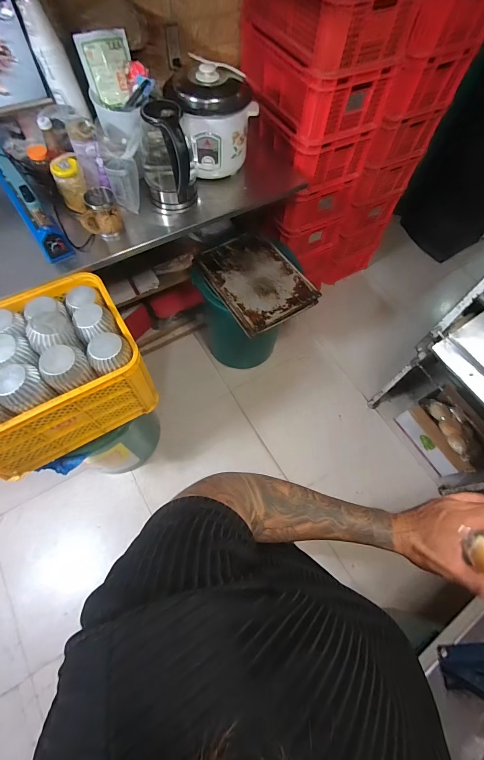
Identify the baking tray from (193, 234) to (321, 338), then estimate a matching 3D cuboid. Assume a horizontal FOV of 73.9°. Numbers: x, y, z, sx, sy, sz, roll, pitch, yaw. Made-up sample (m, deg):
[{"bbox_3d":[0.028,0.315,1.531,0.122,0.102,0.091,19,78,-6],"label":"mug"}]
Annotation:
[{"bbox_3d":[0.055,-0.412,1.322,0.351,0.037,0.449,-29,69,-16],"label":"baking tray"}]

